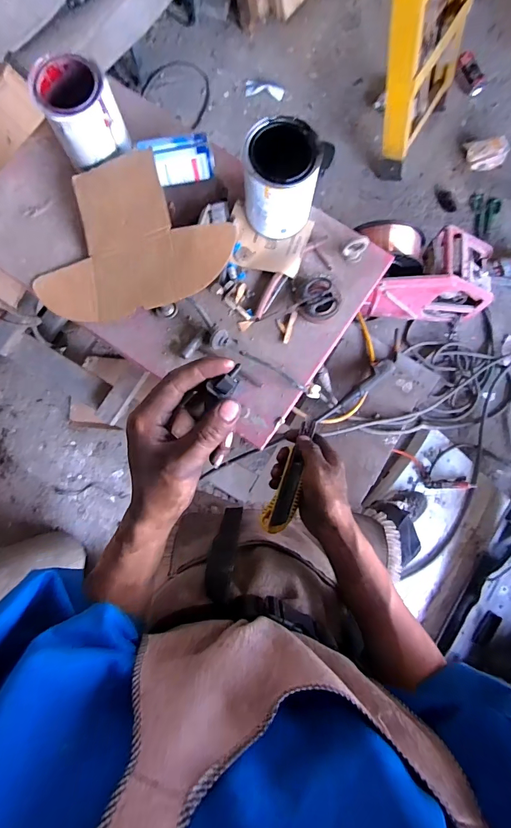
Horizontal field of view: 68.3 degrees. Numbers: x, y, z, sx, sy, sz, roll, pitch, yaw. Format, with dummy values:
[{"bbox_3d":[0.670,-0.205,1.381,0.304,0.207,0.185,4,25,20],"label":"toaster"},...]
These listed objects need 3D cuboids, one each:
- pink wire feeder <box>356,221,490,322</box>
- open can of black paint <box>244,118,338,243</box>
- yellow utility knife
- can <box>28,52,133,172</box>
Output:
[{"bbox_3d":[0.597,-0.501,1.378,0.481,0.323,0.241,1,83,1],"label":"pink wire feeder"},{"bbox_3d":[0.036,-0.358,0.592,0.098,0.138,0.101,0,83,-1],"label":"open can of black paint"},{"bbox_3d":[0.049,0.080,0.490,0.036,0.014,0.152,21,75,4],"label":"yellow utility knife"},{"bbox_3d":[-0.274,-0.479,0.597,0.106,0.094,0.111,-28,84,-4],"label":"can"}]

